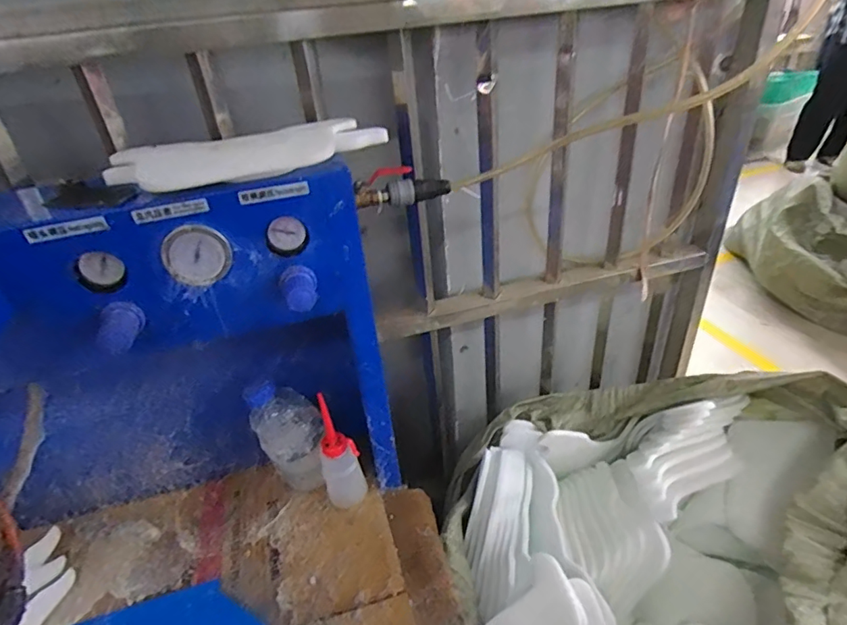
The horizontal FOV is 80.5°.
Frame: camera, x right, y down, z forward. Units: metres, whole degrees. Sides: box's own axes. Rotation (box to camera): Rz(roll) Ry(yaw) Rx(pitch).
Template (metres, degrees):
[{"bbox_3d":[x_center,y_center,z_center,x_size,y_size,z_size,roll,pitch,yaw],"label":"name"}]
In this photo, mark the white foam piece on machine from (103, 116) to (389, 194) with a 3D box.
[{"bbox_3d":[-0.169,-0.158,0.503,0.267,0.035,0.059,-10,34,-8],"label":"white foam piece on machine"}]

